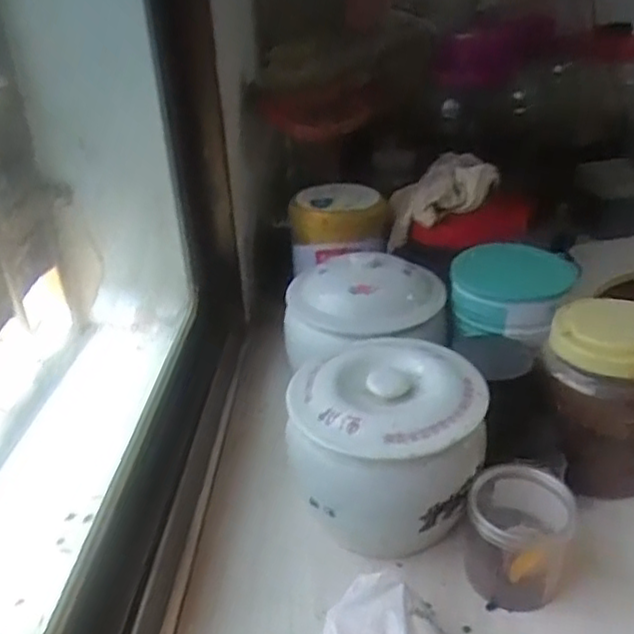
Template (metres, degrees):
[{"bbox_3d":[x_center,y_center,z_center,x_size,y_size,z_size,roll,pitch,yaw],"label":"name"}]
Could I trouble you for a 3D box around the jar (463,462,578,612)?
[{"bbox_3d":[0.172,0.193,0.582,0.081,0.101,0.084,-1,30,1],"label":"jar"}]

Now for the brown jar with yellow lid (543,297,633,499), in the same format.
[{"bbox_3d":[0.290,0.078,0.674,0.128,0.173,0.115,6,31,14],"label":"brown jar with yellow lid"}]

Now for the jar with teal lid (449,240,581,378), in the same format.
[{"bbox_3d":[0.212,-0.014,0.751,0.119,0.109,0.127,-1,30,1],"label":"jar with teal lid"}]

